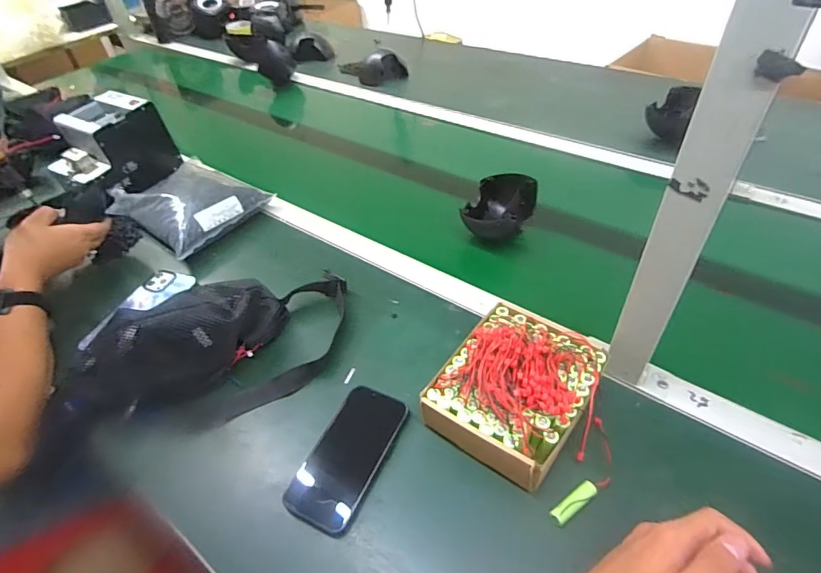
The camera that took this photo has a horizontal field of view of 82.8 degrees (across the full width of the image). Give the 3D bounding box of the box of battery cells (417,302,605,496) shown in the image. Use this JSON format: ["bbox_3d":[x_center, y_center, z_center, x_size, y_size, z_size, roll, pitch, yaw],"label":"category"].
[{"bbox_3d":[0.113,0.106,0.482,0.152,0.067,0.173,25,53,27],"label":"box of battery cells"}]

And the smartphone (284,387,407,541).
[{"bbox_3d":[-0.065,0.173,0.481,0.074,0.012,0.142,20,60,14],"label":"smartphone"}]

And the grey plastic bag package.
[{"bbox_3d":[-0.384,-0.151,0.797,0.220,0.052,0.181,24,52,27],"label":"grey plastic bag package"}]

